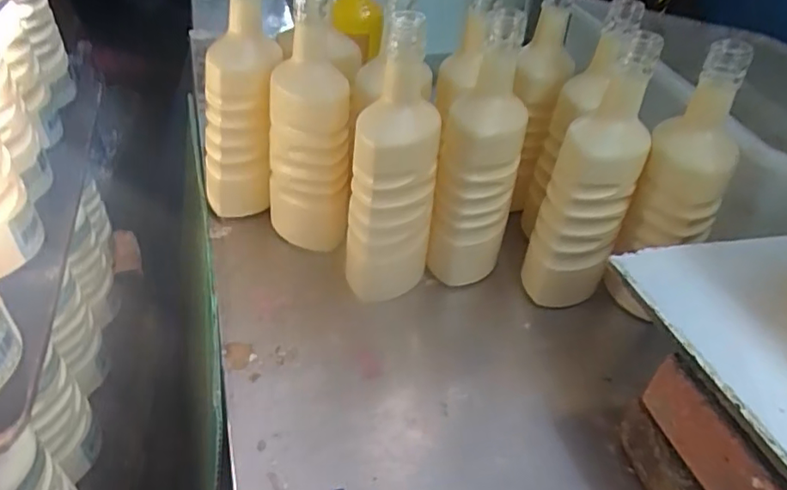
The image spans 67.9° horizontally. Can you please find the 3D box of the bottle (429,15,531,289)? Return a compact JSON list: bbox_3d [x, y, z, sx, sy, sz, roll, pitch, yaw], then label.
[{"bbox_3d":[0.080,-0.079,0.543,0.079,0.241,0.085,7,38,2],"label":"bottle"}]

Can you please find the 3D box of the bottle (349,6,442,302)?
[{"bbox_3d":[0.001,-0.064,0.512,0.073,0.253,0.076,5,38,-1],"label":"bottle"}]

